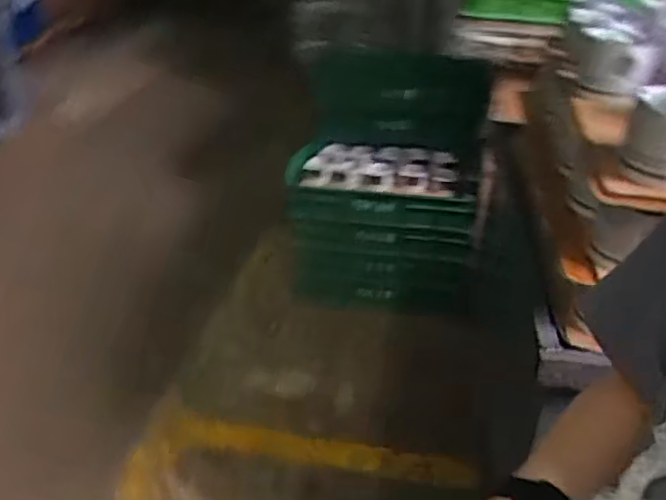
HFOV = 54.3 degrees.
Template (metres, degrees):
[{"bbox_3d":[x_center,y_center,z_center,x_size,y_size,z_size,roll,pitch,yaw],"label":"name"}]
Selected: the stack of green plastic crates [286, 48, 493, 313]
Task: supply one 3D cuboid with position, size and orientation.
[{"bbox_3d":[0.144,-0.195,1.855,0.503,0.621,0.427,3,28,2],"label":"stack of green plastic crates"}]

